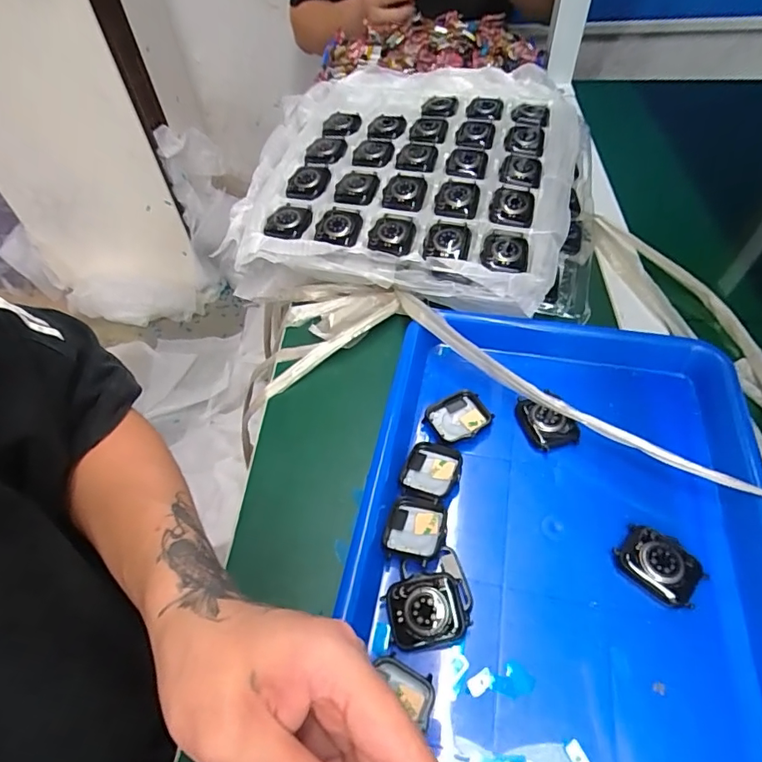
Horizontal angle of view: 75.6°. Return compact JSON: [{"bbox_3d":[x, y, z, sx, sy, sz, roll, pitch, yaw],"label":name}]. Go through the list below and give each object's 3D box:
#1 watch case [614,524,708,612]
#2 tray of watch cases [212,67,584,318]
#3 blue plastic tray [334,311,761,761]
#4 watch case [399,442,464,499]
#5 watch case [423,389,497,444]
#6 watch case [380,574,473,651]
[{"bbox_3d":[0.172,0.112,0.302,0.047,0.012,0.035,36,62,27],"label":"watch case"},{"bbox_3d":[0.035,-0.219,0.523,0.332,0.067,0.350,11,53,12],"label":"tray of watch cases"},{"bbox_3d":[0.118,0.090,0.312,0.260,0.031,0.320,10,55,11],"label":"blue plastic tray"},{"bbox_3d":[0.036,0.063,0.347,0.040,0.010,0.043,12,54,13],"label":"watch case"},{"bbox_3d":[0.057,0.028,0.374,0.044,0.009,0.038,-29,56,-18],"label":"watch case"},{"bbox_3d":[0.027,0.136,0.289,0.045,0.017,0.036,-9,52,-3],"label":"watch case"}]

